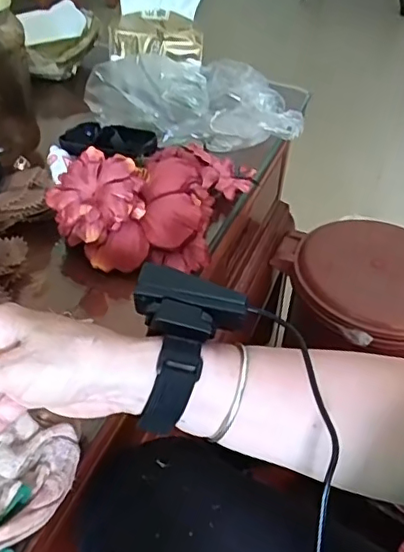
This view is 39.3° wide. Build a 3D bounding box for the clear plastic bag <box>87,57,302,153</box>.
[{"bbox_3d":[-0.016,-0.219,0.655,0.223,0.084,0.195,-9,44,-14],"label":"clear plastic bag"}]

